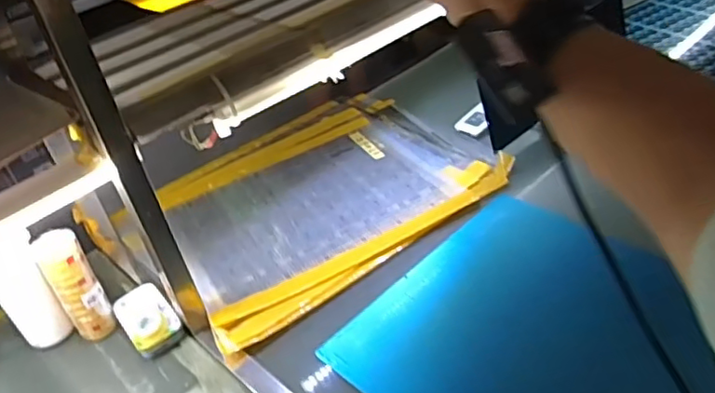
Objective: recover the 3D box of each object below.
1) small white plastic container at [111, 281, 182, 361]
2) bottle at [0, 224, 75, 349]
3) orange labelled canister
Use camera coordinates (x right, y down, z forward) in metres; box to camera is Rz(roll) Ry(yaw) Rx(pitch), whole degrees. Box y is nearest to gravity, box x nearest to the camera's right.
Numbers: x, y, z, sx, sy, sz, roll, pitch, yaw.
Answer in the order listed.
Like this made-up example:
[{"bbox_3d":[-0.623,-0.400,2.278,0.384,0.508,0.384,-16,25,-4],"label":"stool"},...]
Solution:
[{"bbox_3d":[-0.296,0.168,0.836,0.065,0.031,0.125,-30,41,-25],"label":"small white plastic container"},{"bbox_3d":[-0.436,0.139,0.785,0.062,0.147,0.066,28,48,34],"label":"bottle"},{"bbox_3d":[-0.375,0.121,0.798,0.053,0.155,0.054,-27,44,-27],"label":"orange labelled canister"}]

